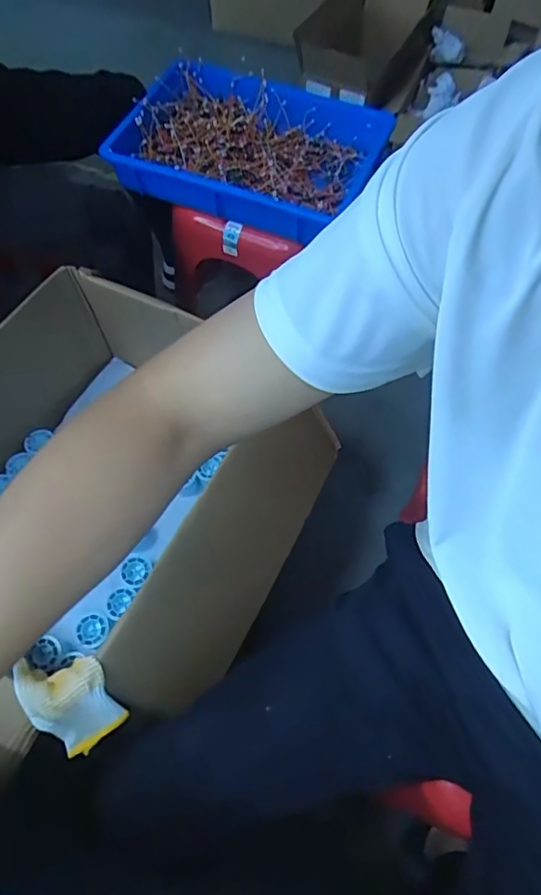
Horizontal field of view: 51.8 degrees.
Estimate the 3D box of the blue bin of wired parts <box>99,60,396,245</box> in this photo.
[{"bbox_3d":[-0.031,-0.523,0.969,0.437,0.097,0.304,16,64,8],"label":"blue bin of wired parts"}]

